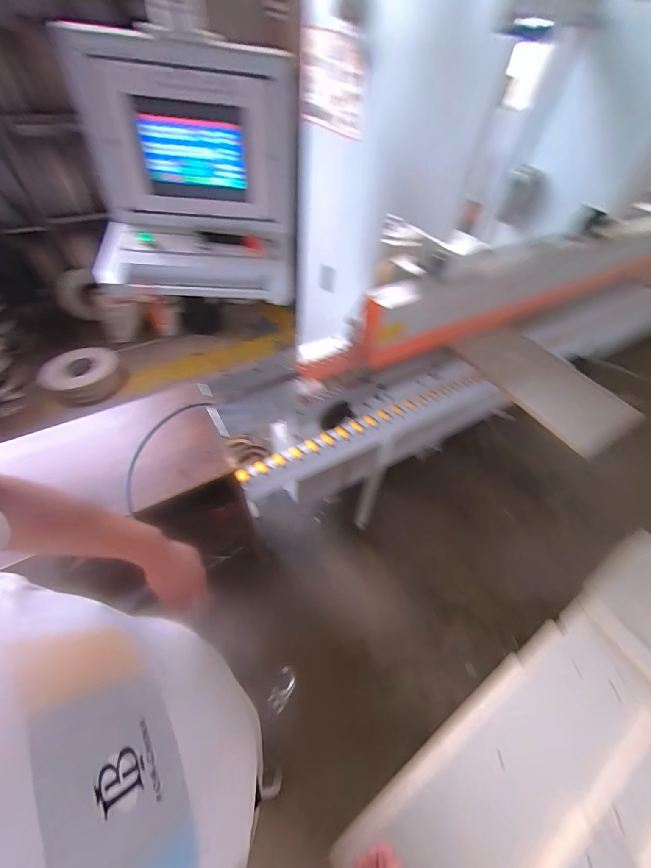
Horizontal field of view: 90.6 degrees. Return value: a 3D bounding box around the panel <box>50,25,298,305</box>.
[{"bbox_3d":[-0.329,-0.636,0.814,0.516,0.429,0.368,-6,53,-10],"label":"panel"}]

